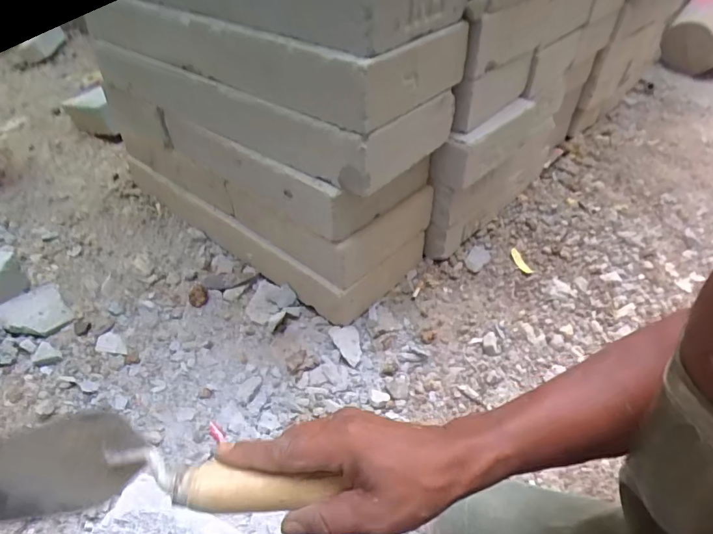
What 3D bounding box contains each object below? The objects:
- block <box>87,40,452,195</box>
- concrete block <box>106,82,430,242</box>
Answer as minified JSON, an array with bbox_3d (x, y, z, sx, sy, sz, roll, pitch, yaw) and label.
[{"bbox_3d":[-0.146,-0.262,0.664,0.549,0.085,0.173,29,48,26],"label":"block"},{"bbox_3d":[-0.170,-0.202,0.715,0.567,0.084,0.164,29,48,26],"label":"concrete block"}]

